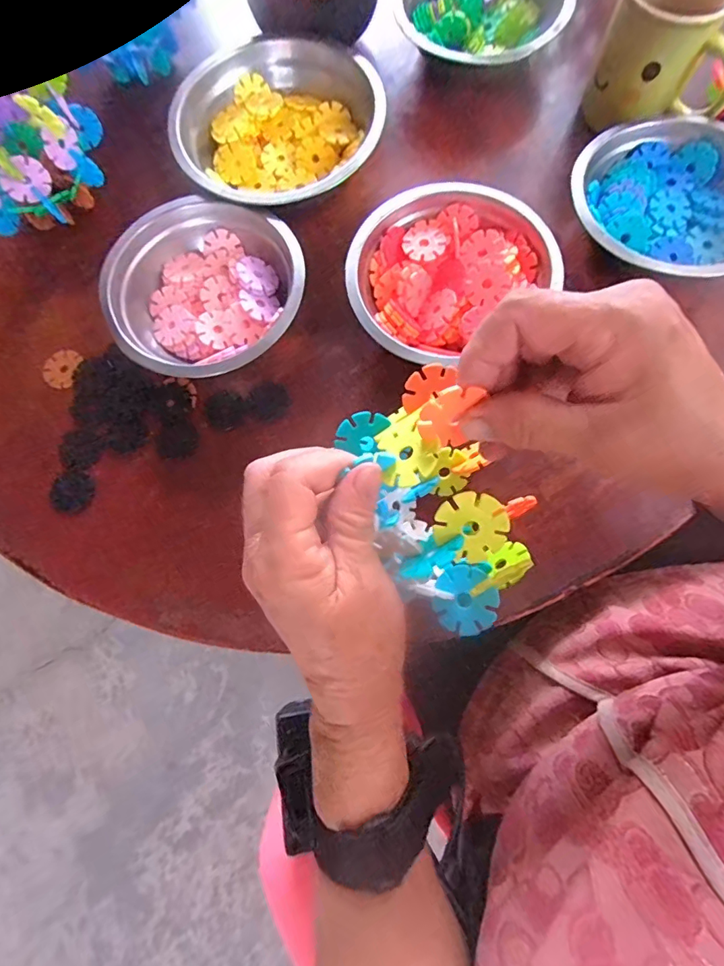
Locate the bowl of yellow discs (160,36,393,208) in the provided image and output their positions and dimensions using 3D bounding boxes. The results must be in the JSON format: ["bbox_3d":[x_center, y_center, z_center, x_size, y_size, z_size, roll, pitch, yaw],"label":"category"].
[{"bbox_3d":[-0.066,-0.287,0.380,0.167,0.047,0.139,-40,78,-6],"label":"bowl of yellow discs"}]

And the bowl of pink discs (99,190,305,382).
[{"bbox_3d":[-0.114,-0.143,0.347,0.143,0.042,0.126,-33,77,-5],"label":"bowl of pink discs"}]

